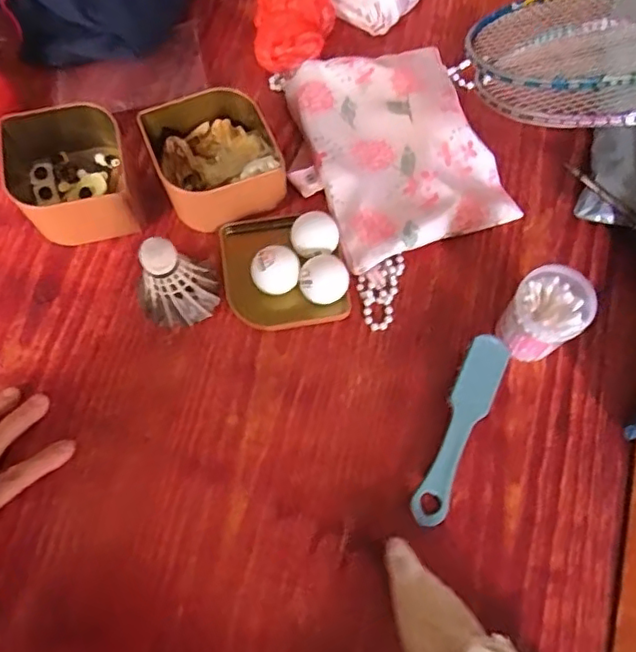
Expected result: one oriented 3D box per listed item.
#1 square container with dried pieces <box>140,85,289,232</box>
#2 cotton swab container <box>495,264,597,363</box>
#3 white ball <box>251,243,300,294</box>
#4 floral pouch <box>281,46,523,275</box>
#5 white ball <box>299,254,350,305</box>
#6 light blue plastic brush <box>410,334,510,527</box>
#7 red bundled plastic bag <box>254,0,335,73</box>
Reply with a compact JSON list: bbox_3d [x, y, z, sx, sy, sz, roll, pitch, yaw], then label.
[{"bbox_3d":[-0.089,-0.142,0.518,0.104,0.060,0.105,-22,70,-6],"label":"square container with dried pieces"},{"bbox_3d":[0.173,-0.006,0.460,0.053,0.067,0.057,-1,69,2],"label":"cotton swab container"},{"bbox_3d":[-0.033,-0.042,0.493,0.038,0.040,0.035,-1,69,2],"label":"white ball"},{"bbox_3d":[0.065,-0.161,0.532,0.166,0.042,0.205,-22,70,-6],"label":"floral pouch"},{"bbox_3d":[0.005,-0.037,0.490,0.038,0.035,0.034,-6,69,0],"label":"white ball"},{"bbox_3d":[0.108,0.077,0.453,0.030,0.025,0.147,23,72,10],"label":"light blue plastic brush"},{"bbox_3d":[-0.027,-0.293,0.585,0.082,0.037,0.112,10,70,5],"label":"red bundled plastic bag"}]

